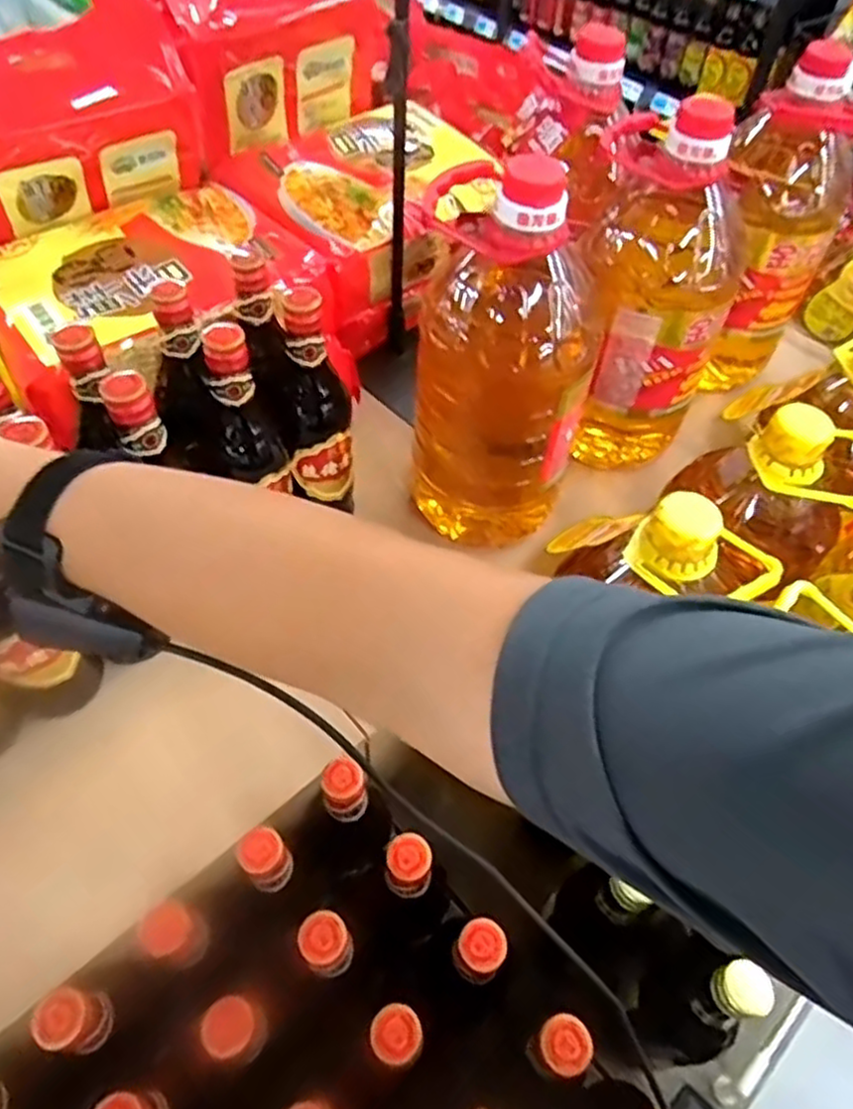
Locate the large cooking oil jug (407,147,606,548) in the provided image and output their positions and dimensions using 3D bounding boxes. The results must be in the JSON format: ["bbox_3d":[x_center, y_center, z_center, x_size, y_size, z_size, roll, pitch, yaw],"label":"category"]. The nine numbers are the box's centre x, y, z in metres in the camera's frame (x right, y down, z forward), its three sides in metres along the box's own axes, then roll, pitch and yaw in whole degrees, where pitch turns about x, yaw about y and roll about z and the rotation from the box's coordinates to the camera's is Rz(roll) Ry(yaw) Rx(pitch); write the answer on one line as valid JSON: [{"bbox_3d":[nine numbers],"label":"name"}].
[{"bbox_3d":[0.062,-0.151,0.603,0.138,0.309,0.114,8,54,3],"label":"large cooking oil jug"}]

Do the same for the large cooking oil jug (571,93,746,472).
[{"bbox_3d":[0.208,-0.232,0.677,0.144,0.308,0.136,19,55,11],"label":"large cooking oil jug"}]

